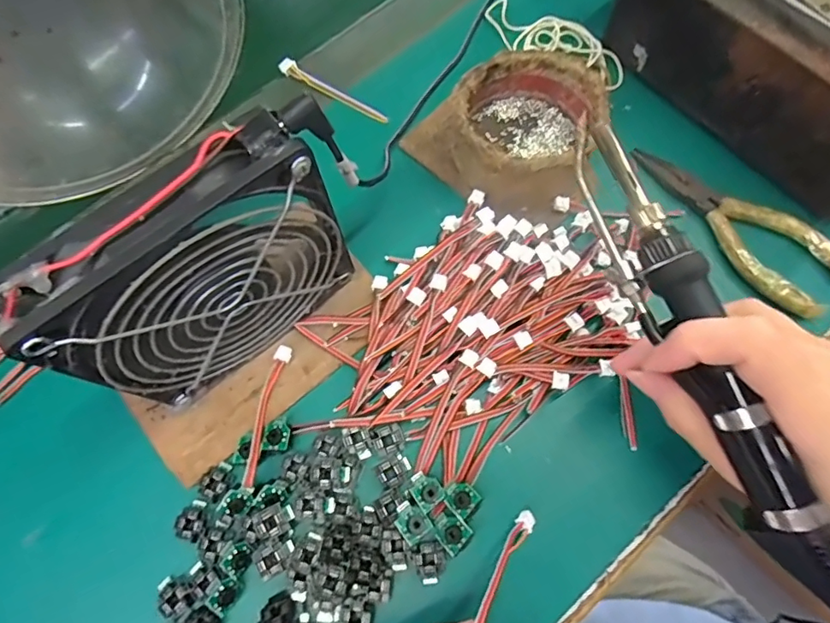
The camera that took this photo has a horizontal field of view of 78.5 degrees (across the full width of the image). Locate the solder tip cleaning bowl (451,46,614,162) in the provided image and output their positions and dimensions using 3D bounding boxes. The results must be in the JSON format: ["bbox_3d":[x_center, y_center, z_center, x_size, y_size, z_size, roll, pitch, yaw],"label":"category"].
[{"bbox_3d":[0.064,-0.112,0.295,0.077,0.044,0.077,0,72,1],"label":"solder tip cleaning bowl"}]

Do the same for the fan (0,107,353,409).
[{"bbox_3d":[-0.086,-0.011,0.223,0.116,0.128,0.025,-36,75,-10],"label":"fan"}]

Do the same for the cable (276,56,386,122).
[{"bbox_3d":[-0.055,-0.145,0.336,0.084,0.007,0.013,36,76,12],"label":"cable"}]

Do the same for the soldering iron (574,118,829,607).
[{"bbox_3d":[0.111,0.012,0.198,0.025,0.019,0.202,-21,76,-5],"label":"soldering iron"}]

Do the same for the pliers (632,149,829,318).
[{"bbox_3d":[0.185,-0.054,0.292,0.046,0.011,0.128,-35,75,-10],"label":"pliers"}]

